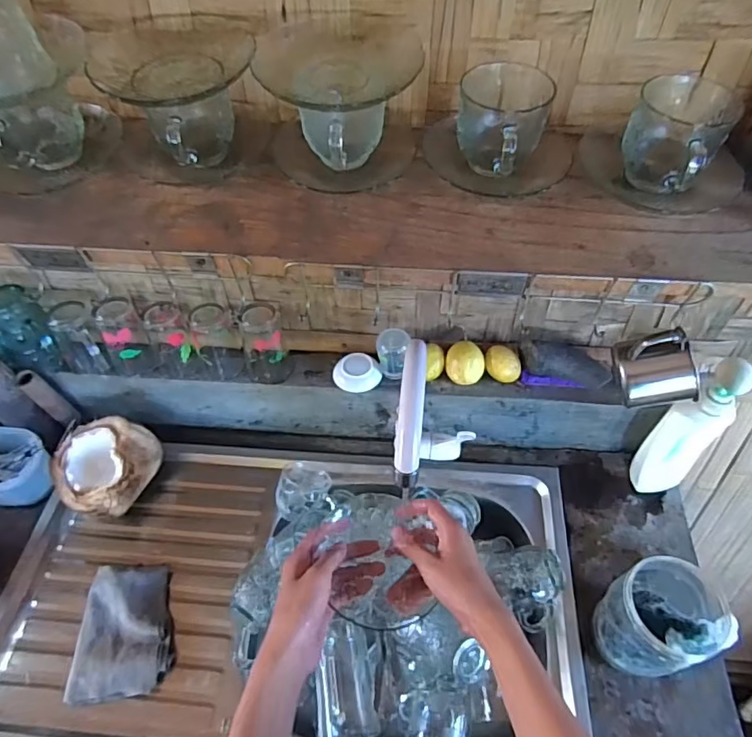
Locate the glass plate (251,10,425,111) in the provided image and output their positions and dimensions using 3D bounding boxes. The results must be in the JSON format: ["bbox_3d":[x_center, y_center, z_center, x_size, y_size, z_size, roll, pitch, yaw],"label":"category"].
[{"bbox_3d":[-0.034,-0.273,0.454,0.143,0.028,0.120,4,55,5],"label":"glass plate"}]

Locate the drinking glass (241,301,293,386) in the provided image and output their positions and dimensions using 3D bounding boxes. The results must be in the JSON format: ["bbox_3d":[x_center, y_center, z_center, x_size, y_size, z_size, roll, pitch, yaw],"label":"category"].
[{"bbox_3d":[-0.156,-0.037,0.726,0.061,0.100,0.069,1,55,3],"label":"drinking glass"}]

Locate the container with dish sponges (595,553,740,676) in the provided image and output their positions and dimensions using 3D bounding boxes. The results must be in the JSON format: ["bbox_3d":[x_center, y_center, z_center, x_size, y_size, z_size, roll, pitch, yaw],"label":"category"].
[{"bbox_3d":[0.312,0.280,0.580,0.103,0.152,0.094,-27,58,-16],"label":"container with dish sponges"}]

